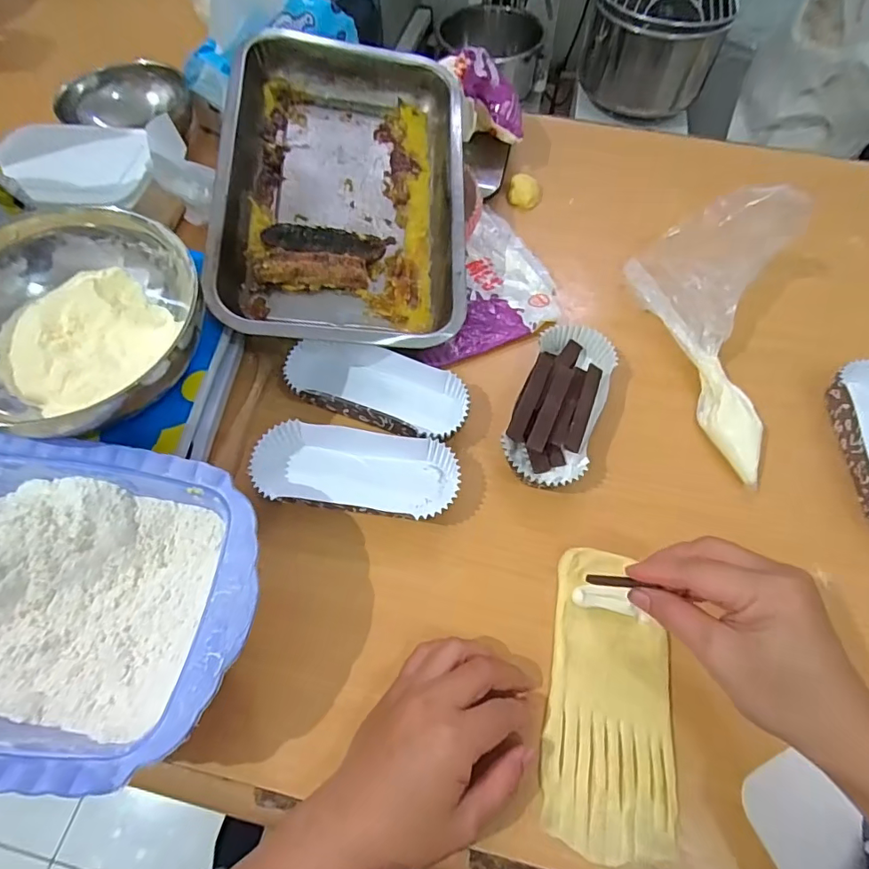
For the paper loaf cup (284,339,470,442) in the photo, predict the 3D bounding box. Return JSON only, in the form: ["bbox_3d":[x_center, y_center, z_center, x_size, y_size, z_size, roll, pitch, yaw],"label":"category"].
[{"bbox_3d":[-0.044,-0.040,0.407,0.146,0.025,0.068,19,63,9],"label":"paper loaf cup"}]

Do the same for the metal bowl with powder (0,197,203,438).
[{"bbox_3d":[-0.243,-0.077,0.339,0.165,0.057,0.165,0,62,0],"label":"metal bowl with powder"}]

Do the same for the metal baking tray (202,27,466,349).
[{"bbox_3d":[-0.077,-0.220,0.446,0.205,0.042,0.303,2,74,-10],"label":"metal baking tray"}]

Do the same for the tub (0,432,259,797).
[{"bbox_3d":[-0.235,0.098,0.305,0.265,0.071,0.175,6,62,3],"label":"tub"}]

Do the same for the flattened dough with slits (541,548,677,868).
[{"bbox_3d":[0.109,0.159,0.316,0.078,0.012,0.170,5,64,2],"label":"flattened dough with slits"}]

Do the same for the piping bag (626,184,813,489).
[{"bbox_3d":[0.233,-0.082,0.414,0.122,0.073,0.239,5,78,2],"label":"piping bag"}]

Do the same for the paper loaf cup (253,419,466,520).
[{"bbox_3d":[-0.057,0.027,0.375,0.145,0.026,0.066,3,62,1],"label":"paper loaf cup"}]

